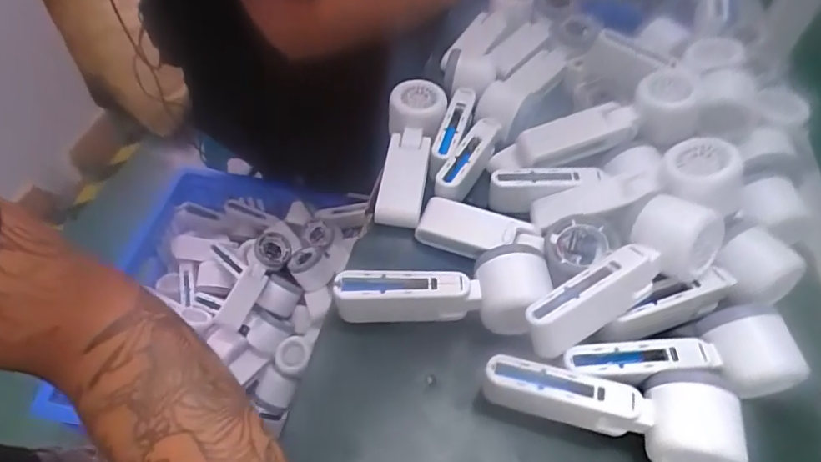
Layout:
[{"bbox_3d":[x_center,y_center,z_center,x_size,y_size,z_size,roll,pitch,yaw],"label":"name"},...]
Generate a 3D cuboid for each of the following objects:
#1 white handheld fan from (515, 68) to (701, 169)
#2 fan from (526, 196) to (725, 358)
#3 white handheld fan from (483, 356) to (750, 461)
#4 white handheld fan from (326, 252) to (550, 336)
[{"bbox_3d":[0.185,-0.097,0.485,0.167,0.045,0.057,-17,51,11],"label":"white handheld fan"},{"bbox_3d":[0.153,0.031,0.380,0.163,0.046,0.060,-33,59,-7],"label":"fan"},{"bbox_3d":[0.130,0.118,0.348,0.156,0.054,0.053,11,52,5],"label":"white handheld fan"},{"bbox_3d":[0.023,0.044,0.397,0.159,0.051,0.053,3,51,-1],"label":"white handheld fan"}]

